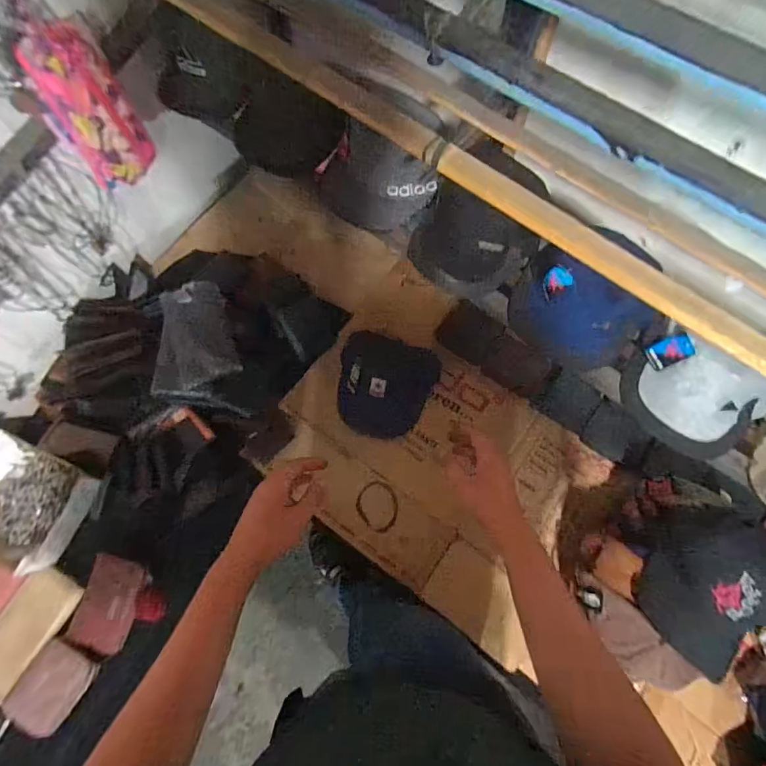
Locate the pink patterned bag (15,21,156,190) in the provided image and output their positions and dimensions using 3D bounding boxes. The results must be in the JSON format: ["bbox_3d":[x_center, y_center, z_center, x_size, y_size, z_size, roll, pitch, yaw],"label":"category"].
[{"bbox_3d":[-0.416,-0.388,0.638,0.106,0.186,0.079,-36,75,-12],"label":"pink patterned bag"}]

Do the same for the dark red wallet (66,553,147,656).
[{"bbox_3d":[-0.478,0.383,0.775,0.093,0.025,0.145,12,71,3],"label":"dark red wallet"}]

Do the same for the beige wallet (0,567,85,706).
[{"bbox_3d":[-0.614,0.422,0.764,0.094,0.038,0.184,24,72,7],"label":"beige wallet"}]

